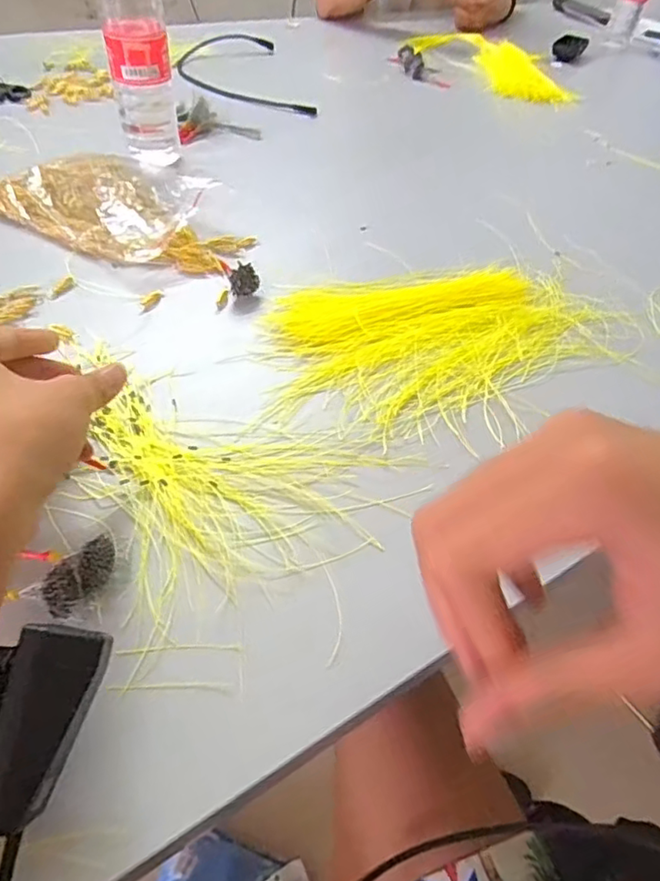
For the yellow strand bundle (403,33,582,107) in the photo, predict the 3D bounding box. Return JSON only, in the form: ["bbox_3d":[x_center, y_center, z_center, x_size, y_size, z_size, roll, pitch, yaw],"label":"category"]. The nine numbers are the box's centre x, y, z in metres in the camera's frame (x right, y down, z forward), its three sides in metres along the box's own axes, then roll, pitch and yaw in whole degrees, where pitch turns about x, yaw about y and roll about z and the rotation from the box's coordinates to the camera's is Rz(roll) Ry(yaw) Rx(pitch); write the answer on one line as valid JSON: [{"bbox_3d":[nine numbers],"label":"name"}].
[{"bbox_3d":[0.282,-0.643,0.993,0.174,0.025,0.345,-19,52,-22],"label":"yellow strand bundle"}]

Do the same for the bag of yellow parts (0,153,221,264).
[{"bbox_3d":[-0.211,-0.239,0.568,0.201,0.036,0.153,24,49,16],"label":"bag of yellow parts"}]

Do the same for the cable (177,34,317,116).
[{"bbox_3d":[-0.140,-0.555,0.890,0.166,0.025,0.318,-10,50,-14],"label":"cable"}]

